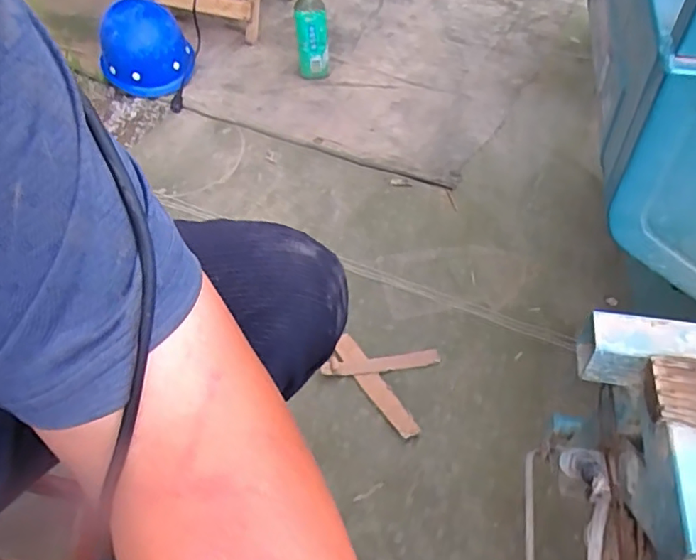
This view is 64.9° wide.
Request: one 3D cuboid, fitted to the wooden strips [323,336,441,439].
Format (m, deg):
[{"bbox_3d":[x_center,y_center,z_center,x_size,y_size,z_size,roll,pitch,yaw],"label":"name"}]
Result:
[{"bbox_3d":[0.044,0.152,0.844,0.159,0.014,0.142,17,57,10],"label":"wooden strips"}]

